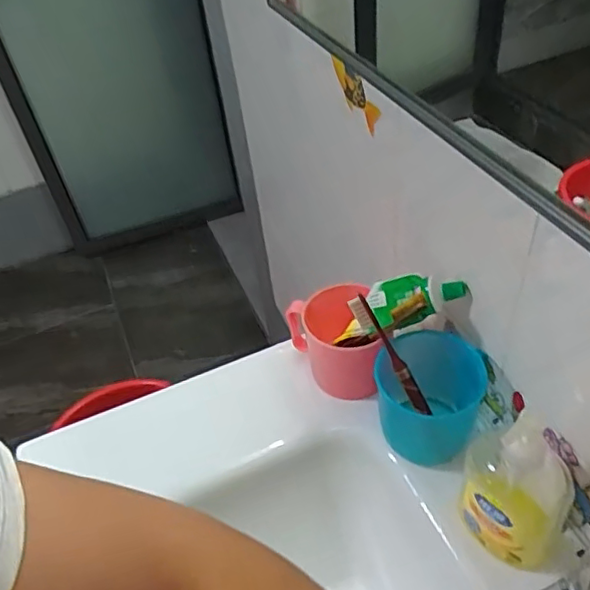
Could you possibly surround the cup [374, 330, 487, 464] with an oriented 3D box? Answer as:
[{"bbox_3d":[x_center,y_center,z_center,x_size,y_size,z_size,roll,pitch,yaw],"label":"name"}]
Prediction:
[{"bbox_3d":[0.133,0.098,0.590,0.095,0.091,0.087,-4,43,4],"label":"cup"}]

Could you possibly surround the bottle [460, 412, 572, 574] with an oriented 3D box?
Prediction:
[{"bbox_3d":[0.182,0.156,0.484,0.090,0.150,0.066,23,51,29],"label":"bottle"}]

